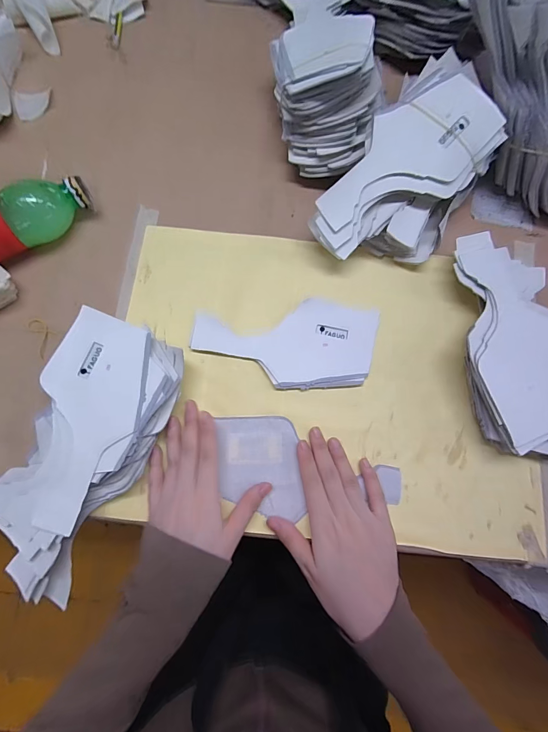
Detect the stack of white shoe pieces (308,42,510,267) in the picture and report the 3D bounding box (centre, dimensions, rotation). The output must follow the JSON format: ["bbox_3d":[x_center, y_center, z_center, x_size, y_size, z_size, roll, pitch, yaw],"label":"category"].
[{"bbox_3d":[0.144,-0.195,0.368,0.116,0.090,0.215,34,78,6],"label":"stack of white shoe pieces"}]

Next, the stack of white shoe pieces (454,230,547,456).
[{"bbox_3d":[0.240,-0.025,0.356,0.107,0.049,0.220,3,77,-1],"label":"stack of white shoe pieces"}]

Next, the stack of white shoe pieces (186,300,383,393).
[{"bbox_3d":[0.013,-0.022,0.368,0.191,0.006,0.093,-3,77,-2],"label":"stack of white shoe pieces"}]

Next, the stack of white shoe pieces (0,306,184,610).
[{"bbox_3d":[-0.178,0.077,0.323,0.111,0.043,0.241,25,77,4],"label":"stack of white shoe pieces"}]

